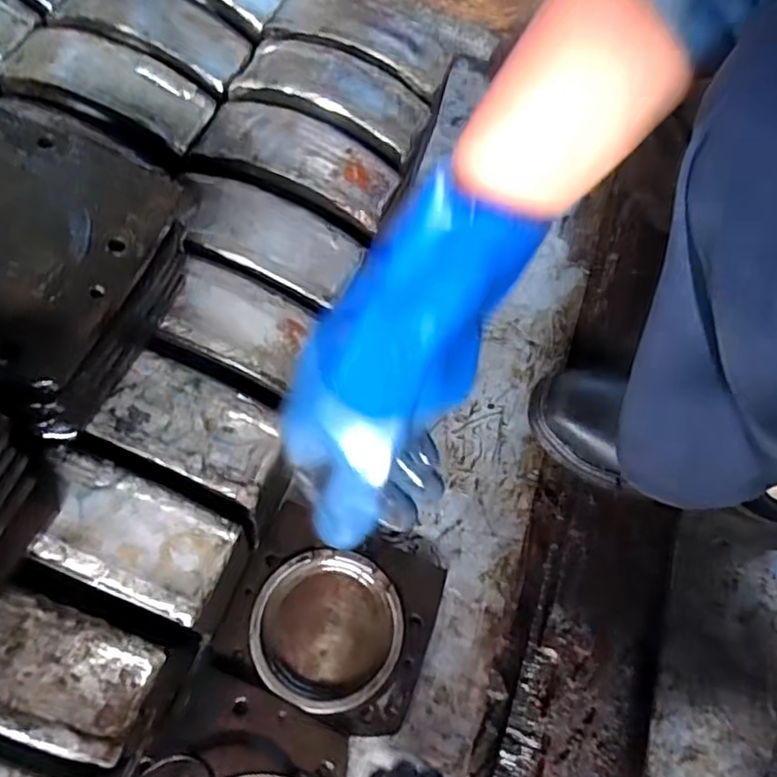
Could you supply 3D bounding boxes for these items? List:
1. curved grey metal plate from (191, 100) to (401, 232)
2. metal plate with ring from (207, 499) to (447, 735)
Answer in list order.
[{"bbox_3d":[-0.069,-0.182,0.479,0.152,0.027,0.066,25,66,0],"label":"curved grey metal plate"},{"bbox_3d":[-0.042,0.177,0.497,0.153,0.016,0.145,21,66,-2],"label":"metal plate with ring"}]

